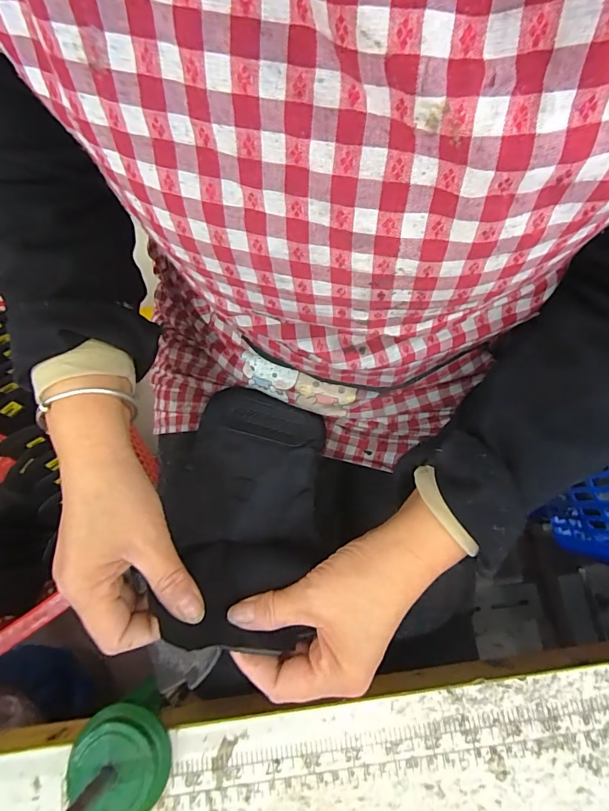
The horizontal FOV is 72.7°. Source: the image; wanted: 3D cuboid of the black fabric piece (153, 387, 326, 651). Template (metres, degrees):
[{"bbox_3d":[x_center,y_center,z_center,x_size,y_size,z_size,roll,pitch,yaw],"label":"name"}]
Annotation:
[{"bbox_3d":[-0.046,0.081,0.334,0.112,0.041,0.190,3,75,2],"label":"black fabric piece"}]

